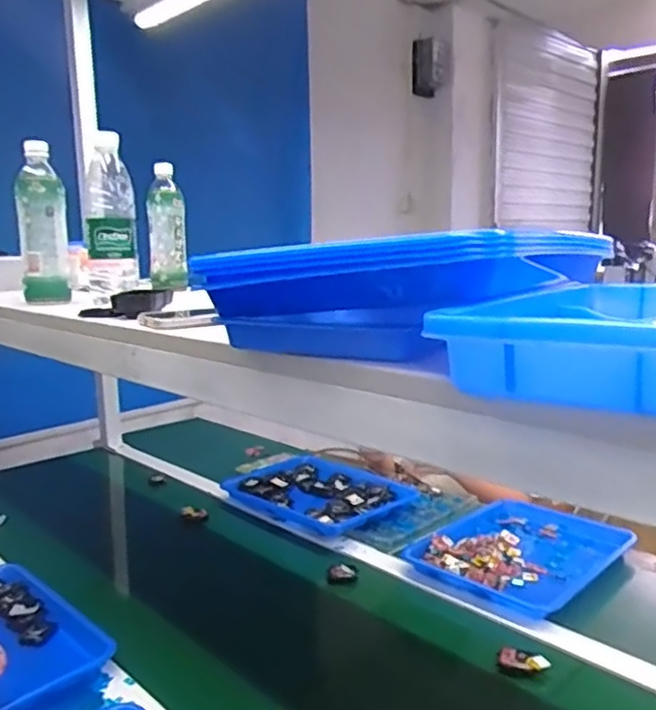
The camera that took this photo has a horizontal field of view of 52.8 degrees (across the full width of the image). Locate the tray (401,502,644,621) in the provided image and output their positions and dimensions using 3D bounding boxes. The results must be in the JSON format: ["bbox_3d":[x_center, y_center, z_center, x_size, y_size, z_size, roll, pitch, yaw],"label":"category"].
[{"bbox_3d":[0.310,0.308,1.056,0.243,0.032,0.326,8,13,44],"label":"tray"}]

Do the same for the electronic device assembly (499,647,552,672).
[{"bbox_3d":[0.236,0.365,0.795,0.058,0.016,0.028,0,10,13],"label":"electronic device assembly"}]

